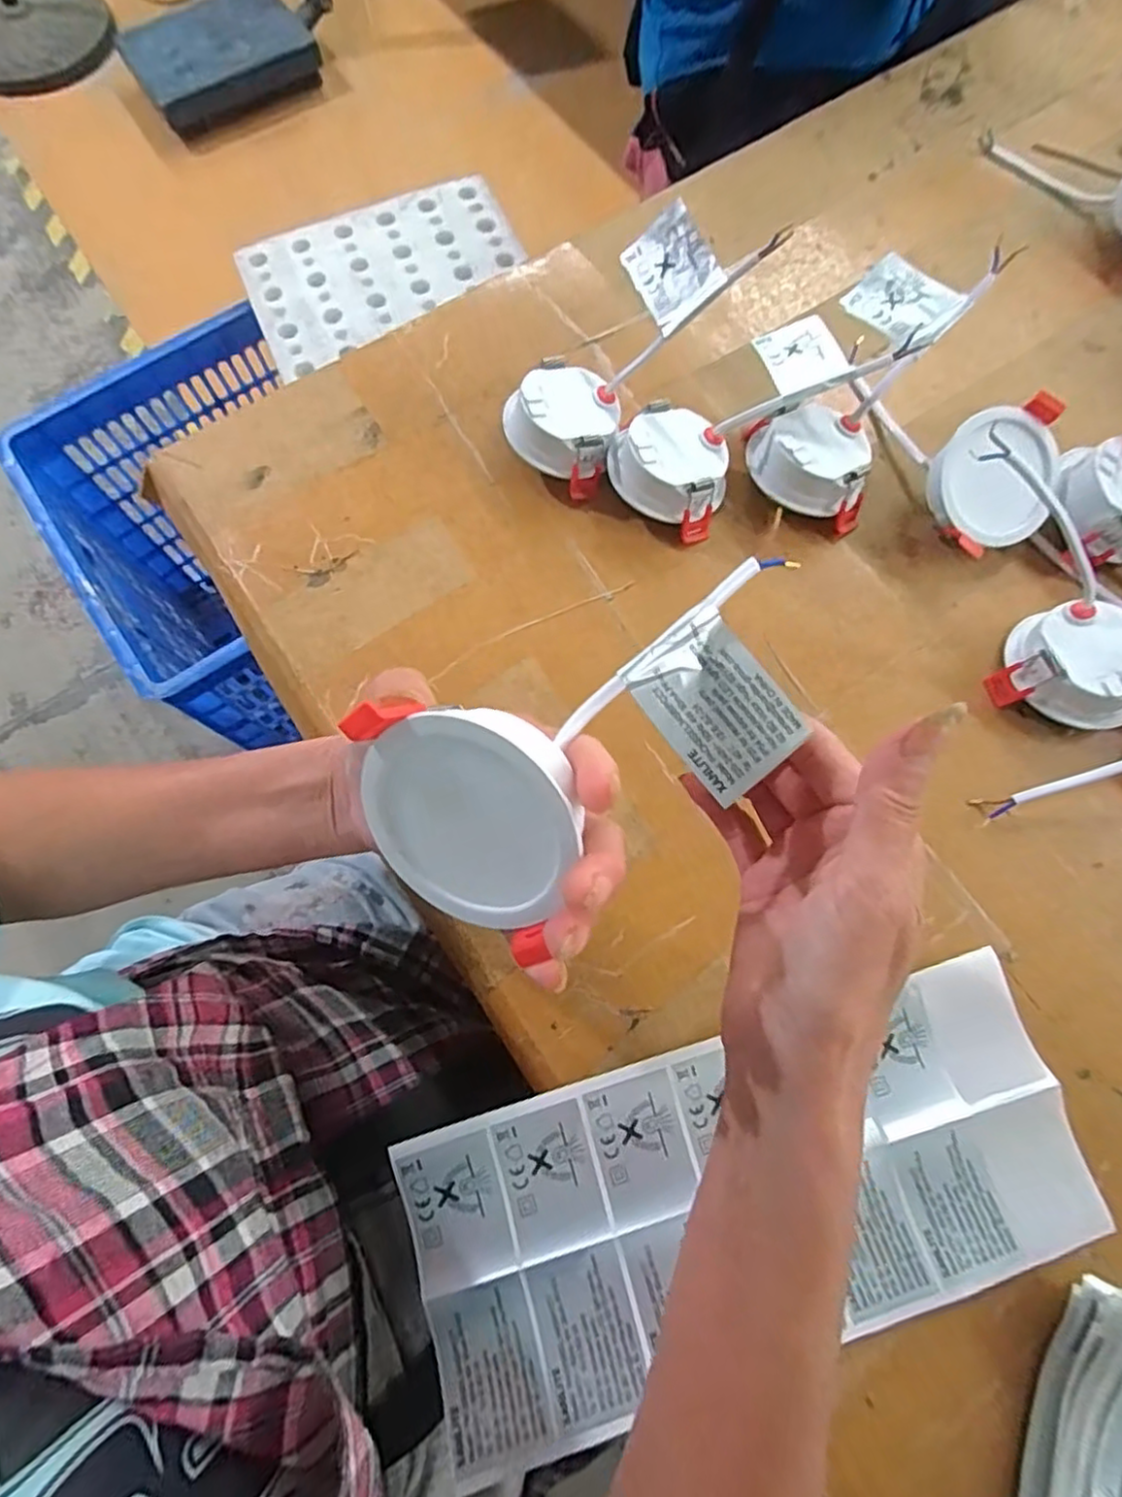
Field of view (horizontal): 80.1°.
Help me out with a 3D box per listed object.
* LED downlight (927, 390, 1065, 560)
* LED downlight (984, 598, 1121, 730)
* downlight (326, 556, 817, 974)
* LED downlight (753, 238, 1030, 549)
[{"bbox_3d":[0.244,-0.152,0.381,0.067,0.036,0.071,-17,99,0],"label":"LED downlight"},{"bbox_3d":[0.273,-0.046,0.354,0.068,0.033,0.060,21,75,6],"label":"LED downlight"},{"bbox_3d":[0.013,0.002,0.207,0.143,0.052,0.068,-27,75,-11],"label":"downlight"},{"bbox_3d":[0.168,-0.208,0.386,0.081,0.060,0.148,28,75,8],"label":"LED downlight"}]

